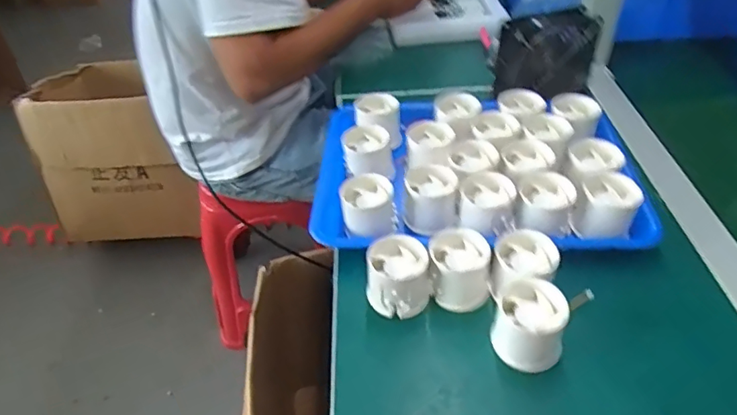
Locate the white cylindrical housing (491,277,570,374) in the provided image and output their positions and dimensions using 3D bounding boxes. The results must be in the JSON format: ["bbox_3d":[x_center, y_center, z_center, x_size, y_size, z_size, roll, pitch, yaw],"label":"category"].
[{"bbox_3d":[0.131,0.096,0.433,0.052,0.053,0.052,-2,42,2],"label":"white cylindrical housing"}]

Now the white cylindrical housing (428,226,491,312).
[{"bbox_3d":[0.083,0.057,0.484,0.054,0.054,0.056,-2,42,2],"label":"white cylindrical housing"}]

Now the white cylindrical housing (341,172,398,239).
[{"bbox_3d":[0.001,-0.002,0.546,0.053,0.051,0.047,-7,42,-3],"label":"white cylindrical housing"}]

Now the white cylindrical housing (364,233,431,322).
[{"bbox_3d":[0.028,0.062,0.479,0.055,0.052,0.057,-2,42,2],"label":"white cylindrical housing"}]

